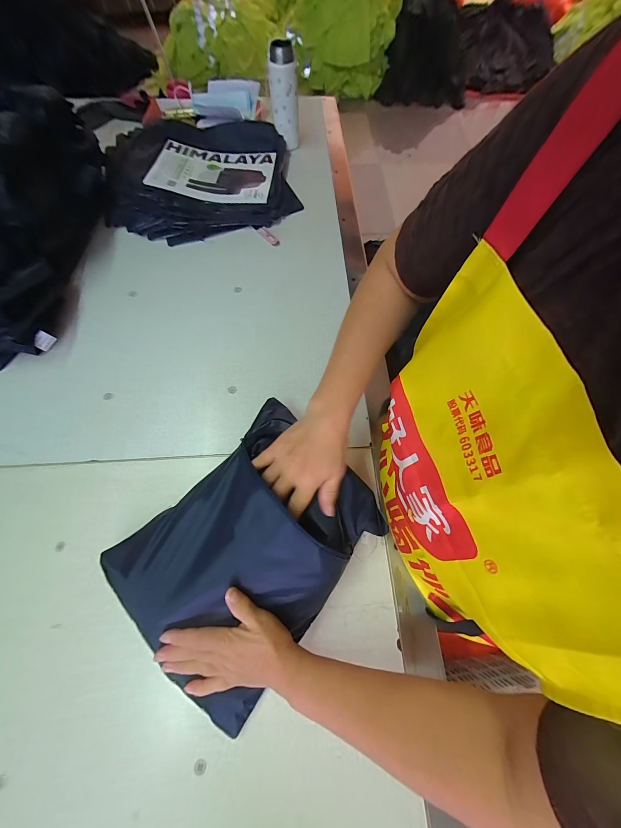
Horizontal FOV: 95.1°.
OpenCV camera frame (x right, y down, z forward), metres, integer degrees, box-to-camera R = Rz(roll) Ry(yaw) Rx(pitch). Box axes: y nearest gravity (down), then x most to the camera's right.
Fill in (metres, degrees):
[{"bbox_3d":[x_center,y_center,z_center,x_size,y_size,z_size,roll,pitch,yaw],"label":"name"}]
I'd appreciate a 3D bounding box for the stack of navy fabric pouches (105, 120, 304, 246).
[{"bbox_3d":[-0.268,-0.629,0.710,0.439,0.067,0.420,-11,68,-6],"label":"stack of navy fabric pouches"}]

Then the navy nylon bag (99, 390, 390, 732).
[{"bbox_3d":[-0.072,0.155,0.352,0.246,0.098,0.303,42,72,15],"label":"navy nylon bag"}]

